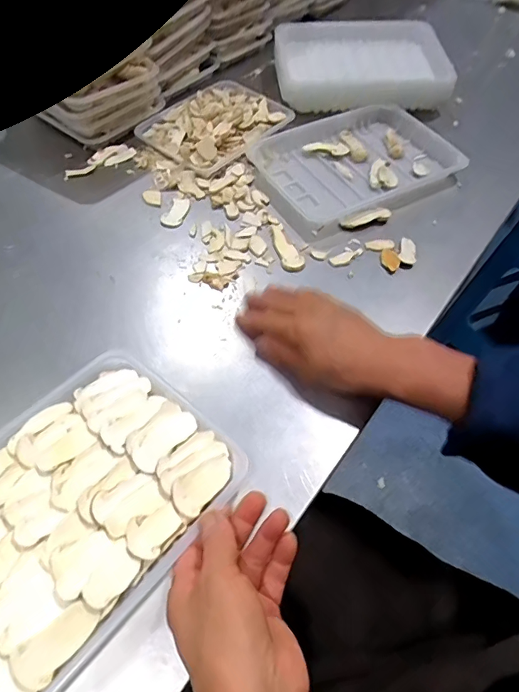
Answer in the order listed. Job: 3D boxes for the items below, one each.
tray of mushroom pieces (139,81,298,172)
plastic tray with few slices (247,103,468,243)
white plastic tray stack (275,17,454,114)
[{"bbox_3d":[-0.057,-0.291,0.592,0.130,0.030,0.170,40,63,22],"label":"tray of mushroom pieces"},{"bbox_3d":[0.114,-0.221,0.552,0.226,0.029,0.177,-23,60,-17],"label":"plastic tray with few slices"},{"bbox_3d":[0.140,-0.402,0.643,0.244,0.054,0.179,-4,56,-5],"label":"white plastic tray stack"}]

